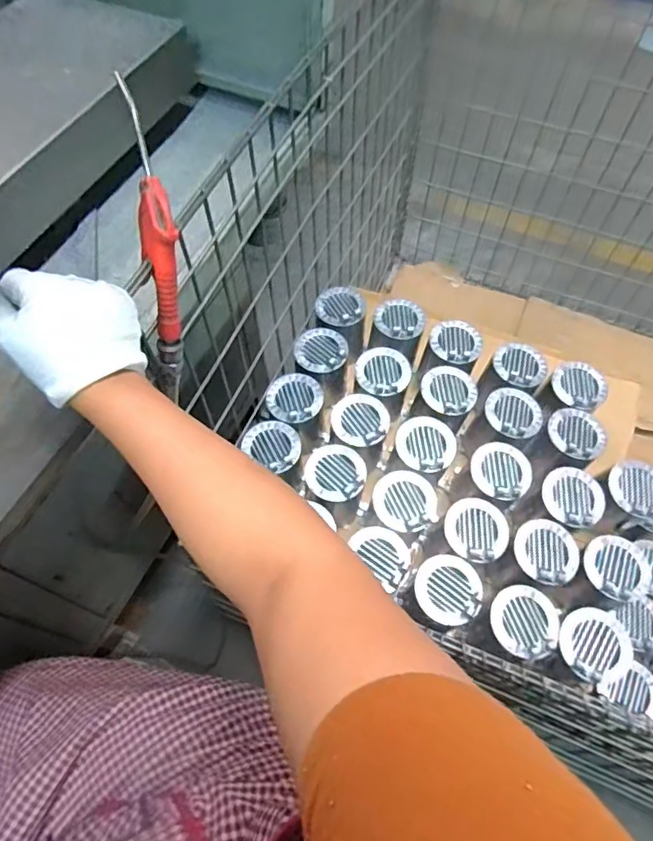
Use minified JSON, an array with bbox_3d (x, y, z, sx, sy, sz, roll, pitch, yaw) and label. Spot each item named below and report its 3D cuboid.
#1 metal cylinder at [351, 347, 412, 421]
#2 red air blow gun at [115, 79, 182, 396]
[{"bbox_3d":[0.091,-0.057,0.908,0.084,0.104,0.089,0,61,-1],"label":"metal cylinder"},{"bbox_3d":[-0.142,-0.128,0.473,0.041,0.254,0.036,9,38,4],"label":"red air blow gun"}]

